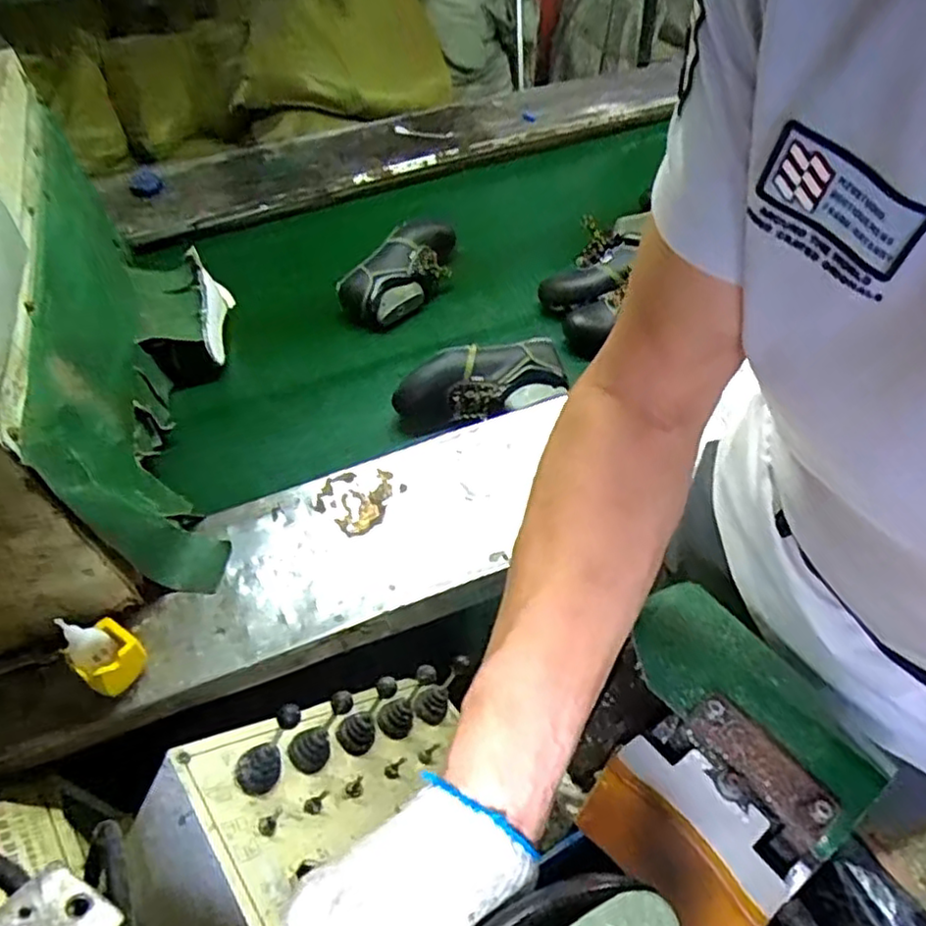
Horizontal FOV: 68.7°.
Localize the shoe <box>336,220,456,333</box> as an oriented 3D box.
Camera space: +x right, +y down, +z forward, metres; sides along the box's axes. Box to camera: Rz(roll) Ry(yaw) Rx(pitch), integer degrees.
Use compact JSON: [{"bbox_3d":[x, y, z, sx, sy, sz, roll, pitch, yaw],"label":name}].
[{"bbox_3d":[-0.102,-0.347,1.210,0.100,0.089,0.269,30,56,30],"label":"shoe"}]

